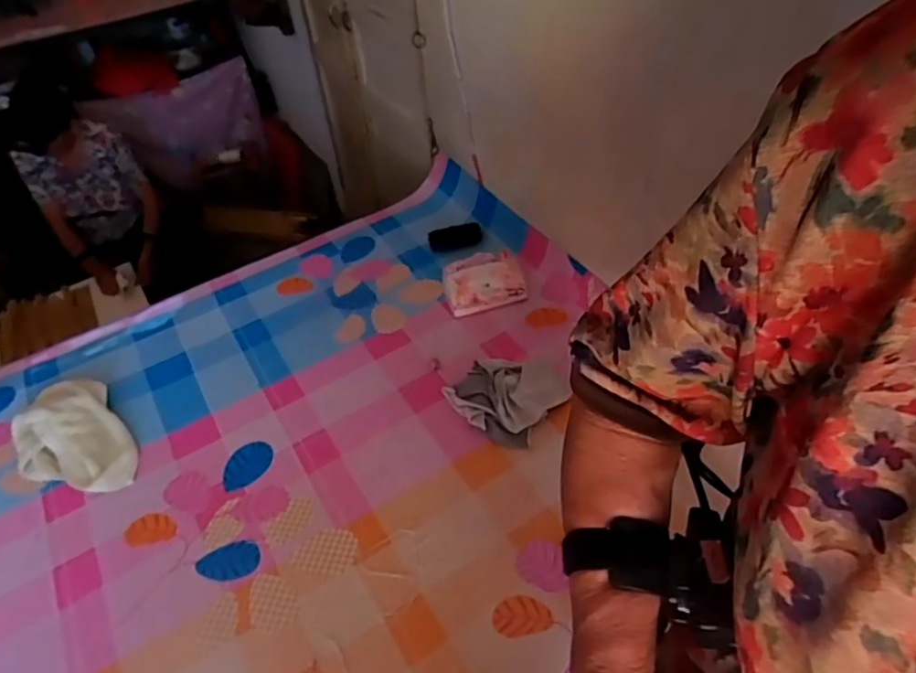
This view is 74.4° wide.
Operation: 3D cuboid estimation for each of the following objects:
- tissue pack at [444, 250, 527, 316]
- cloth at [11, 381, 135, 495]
[{"bbox_3d":[0.050,-0.101,1.134,0.142,0.064,0.090,-14,44,-7],"label":"tissue pack"},{"bbox_3d":[-0.632,0.168,0.980,0.158,0.054,0.227,-30,52,-24],"label":"cloth"}]

